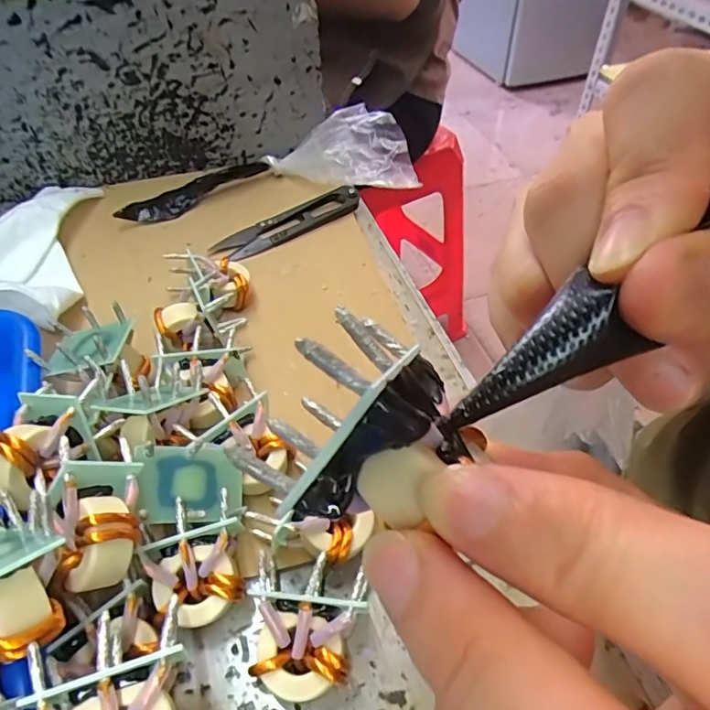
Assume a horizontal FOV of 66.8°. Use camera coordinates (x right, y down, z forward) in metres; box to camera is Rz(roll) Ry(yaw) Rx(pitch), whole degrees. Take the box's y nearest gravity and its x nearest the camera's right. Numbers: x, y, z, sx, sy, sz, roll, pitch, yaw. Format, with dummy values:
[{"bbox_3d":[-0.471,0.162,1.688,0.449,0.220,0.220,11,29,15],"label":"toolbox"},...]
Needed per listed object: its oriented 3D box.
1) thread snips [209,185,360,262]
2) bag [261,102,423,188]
[{"bbox_3d":[-0.042,-0.086,0.344,0.099,0.012,0.022,-27,52,-22],"label":"thread snips"},{"bbox_3d":[-0.011,-0.128,0.357,0.079,0.045,0.077,-15,49,-12],"label":"bag"}]

